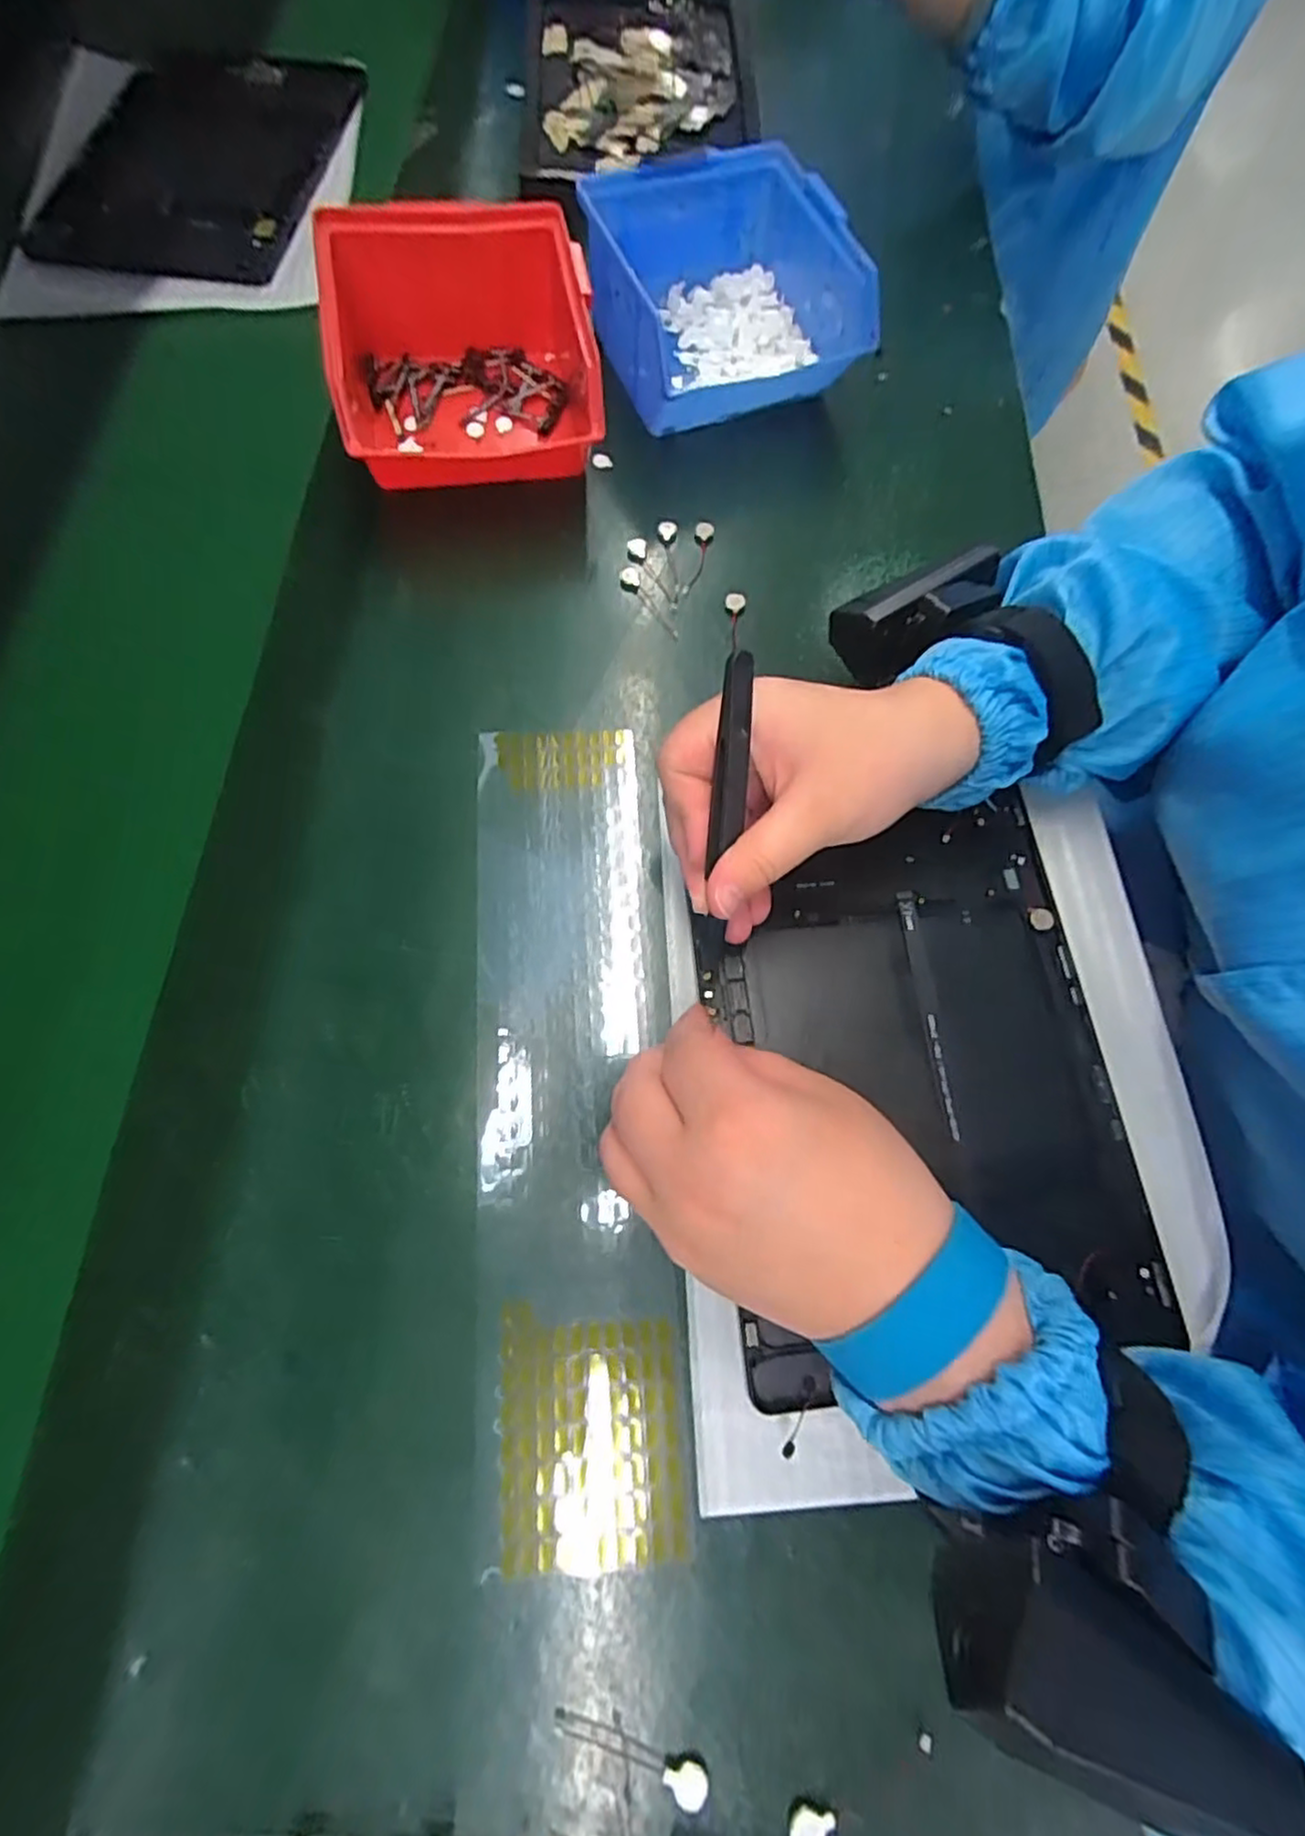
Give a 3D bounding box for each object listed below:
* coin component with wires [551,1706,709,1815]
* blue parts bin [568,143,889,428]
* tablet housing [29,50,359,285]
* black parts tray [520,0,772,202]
[{"bbox_3d":[-0.007,0.247,0.205,0.048,0.006,0.008,19,71,4],"label":"coin component with wires"},{"bbox_3d":[0.035,-0.337,0.383,0.124,0.069,0.126,-16,72,-8],"label":"blue parts bin"},{"bbox_3d":[-0.299,-0.498,0.454,0.169,0.017,0.225,7,70,2],"label":"tablet housing"},{"bbox_3d":[-0.010,-0.575,0.476,0.154,0.013,0.245,-1,70,-2],"label":"black parts tray"}]

